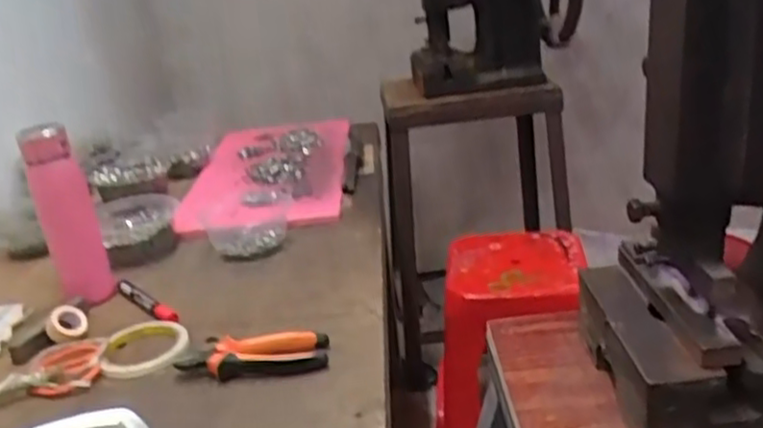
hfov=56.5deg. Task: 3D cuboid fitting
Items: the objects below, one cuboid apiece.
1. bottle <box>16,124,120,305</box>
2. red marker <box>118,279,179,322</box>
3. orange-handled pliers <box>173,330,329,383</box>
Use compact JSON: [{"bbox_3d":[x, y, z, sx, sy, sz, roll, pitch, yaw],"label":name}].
[{"bbox_3d":[-0.386,0.002,0.872,0.065,0.206,0.052,-15,23,-21],"label":"bottle"},{"bbox_3d":[-0.289,0.108,0.873,0.017,0.015,0.151,-24,27,-38],"label":"red marker"},{"bbox_3d":[-0.130,0.141,0.728,0.151,0.028,0.064,-4,21,7],"label":"orange-handled pliers"}]

